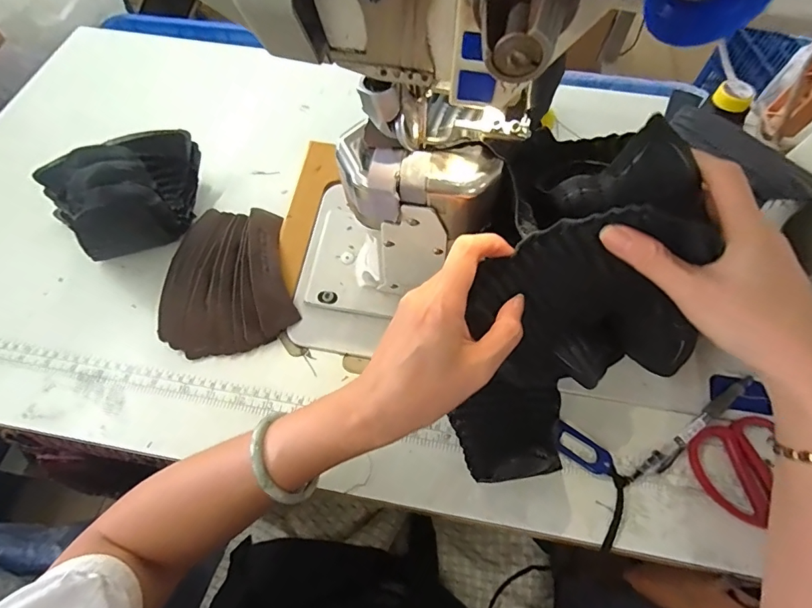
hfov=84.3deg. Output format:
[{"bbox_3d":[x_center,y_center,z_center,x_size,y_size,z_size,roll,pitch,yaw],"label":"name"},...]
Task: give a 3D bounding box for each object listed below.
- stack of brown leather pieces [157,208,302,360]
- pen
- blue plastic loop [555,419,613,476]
[{"bbox_3d":[-0.174,-0.026,0.428,0.118,0.030,0.147,-13,62,-7],"label":"stack of brown leather pieces"},{"bbox_3d":[0.236,0.103,0.369,0.138,0.013,0.015,-34,67,-17],"label":"pen"},{"bbox_3d":[0.145,0.118,0.366,0.051,0.006,0.023,32,66,16],"label":"blue plastic loop"}]

